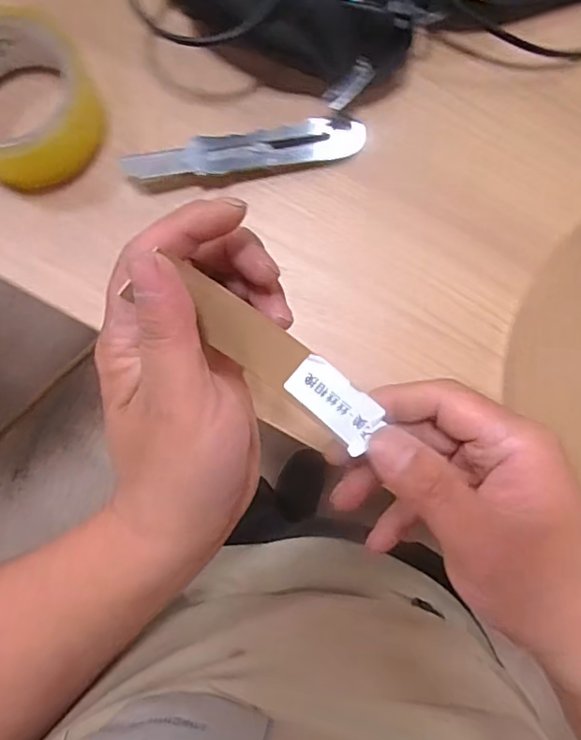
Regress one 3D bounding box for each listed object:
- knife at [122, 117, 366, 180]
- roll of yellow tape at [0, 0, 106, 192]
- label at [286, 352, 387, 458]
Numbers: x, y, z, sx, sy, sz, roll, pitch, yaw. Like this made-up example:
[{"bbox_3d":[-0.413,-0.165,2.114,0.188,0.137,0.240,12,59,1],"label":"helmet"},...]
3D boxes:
[{"bbox_3d":[-0.029,-0.151,0.381,0.162,0.016,0.030,-12,84,-2],"label":"knife"},{"bbox_3d":[-0.177,-0.176,0.368,0.098,0.048,0.097,0,84,-1],"label":"roll of yellow tape"},{"bbox_3d":[0.018,0.013,0.223,0.020,0.006,0.041,-45,85,-5],"label":"label"}]

